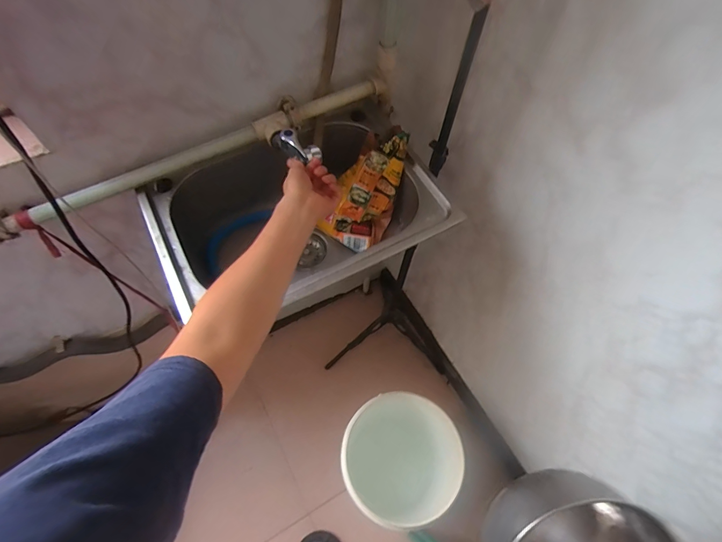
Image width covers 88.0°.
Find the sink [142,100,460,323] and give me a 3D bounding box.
[{"bbox_3d":[-0.101,-0.078,0.698,0.462,0.222,0.315,-25,64,-15],"label":"sink"}]

